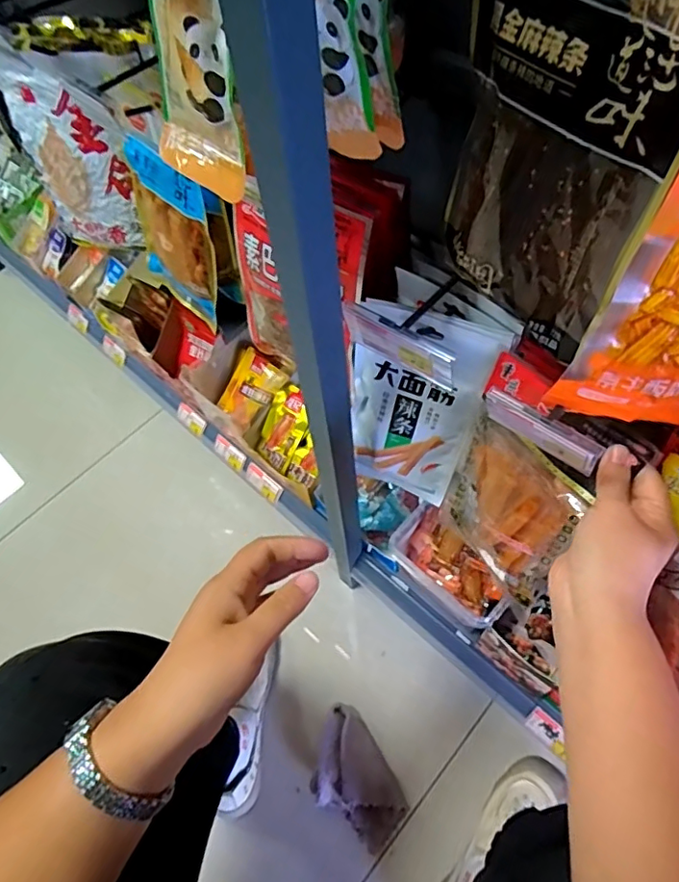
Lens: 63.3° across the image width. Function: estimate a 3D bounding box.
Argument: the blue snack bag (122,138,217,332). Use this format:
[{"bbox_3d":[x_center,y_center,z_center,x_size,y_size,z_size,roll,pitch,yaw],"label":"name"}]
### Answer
[{"bbox_3d":[-0.199,-0.243,0.654,0.047,0.181,0.157,-38,64,-17],"label":"blue snack bag"}]

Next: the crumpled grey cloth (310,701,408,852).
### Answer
[{"bbox_3d":[0.021,0.466,0.763,0.109,0.043,0.169,-28,62,-12],"label":"crumpled grey cloth"}]

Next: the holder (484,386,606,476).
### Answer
[{"bbox_3d":[0.136,-0.008,0.371,0.082,0.030,0.014,34,67,13],"label":"holder"}]

